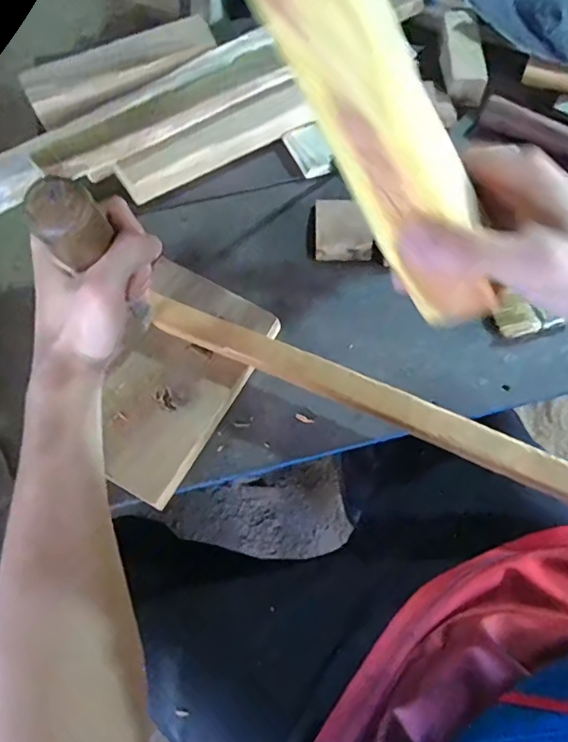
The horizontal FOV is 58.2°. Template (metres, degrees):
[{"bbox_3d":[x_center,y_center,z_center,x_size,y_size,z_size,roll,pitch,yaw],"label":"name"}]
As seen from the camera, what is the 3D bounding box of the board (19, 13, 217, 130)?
[{"bbox_3d":[-0.201,-0.375,0.624,0.230,0.014,0.072,-23,82,-1],"label":"board"}]

